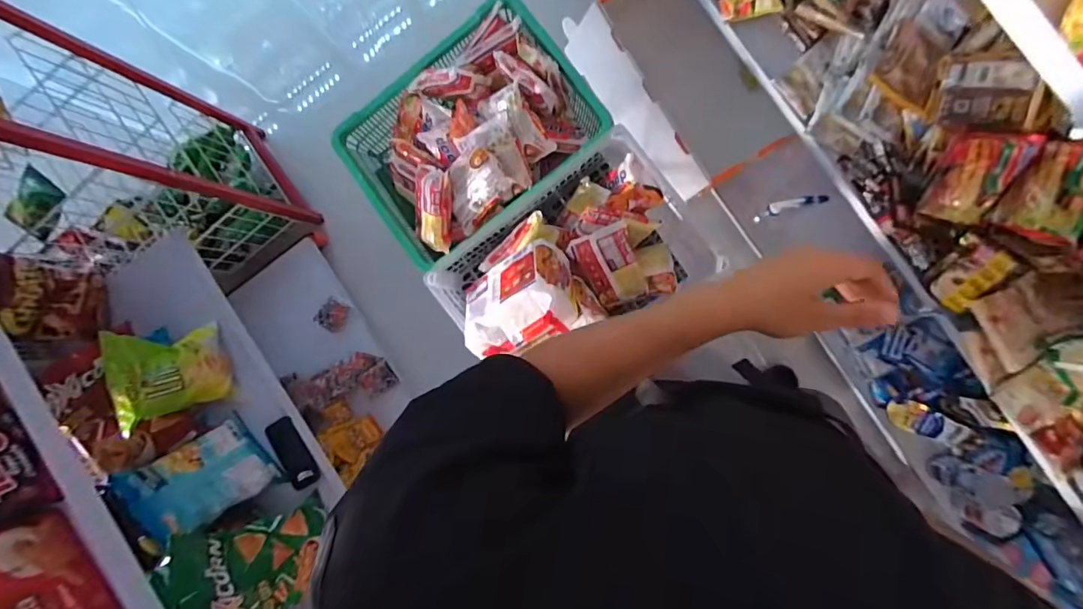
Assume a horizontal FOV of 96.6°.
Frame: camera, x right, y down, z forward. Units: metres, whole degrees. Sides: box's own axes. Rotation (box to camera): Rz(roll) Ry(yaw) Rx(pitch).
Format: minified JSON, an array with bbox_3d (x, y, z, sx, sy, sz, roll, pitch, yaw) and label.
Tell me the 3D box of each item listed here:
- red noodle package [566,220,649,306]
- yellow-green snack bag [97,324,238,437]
[{"bbox_3d":[0.124,-0.063,0.874,0.106,0.028,0.152,-21,121,10],"label":"red noodle package"},{"bbox_3d":[-0.673,0.125,0.863,0.101,0.187,0.154,-13,88,7],"label":"yellow-green snack bag"}]

